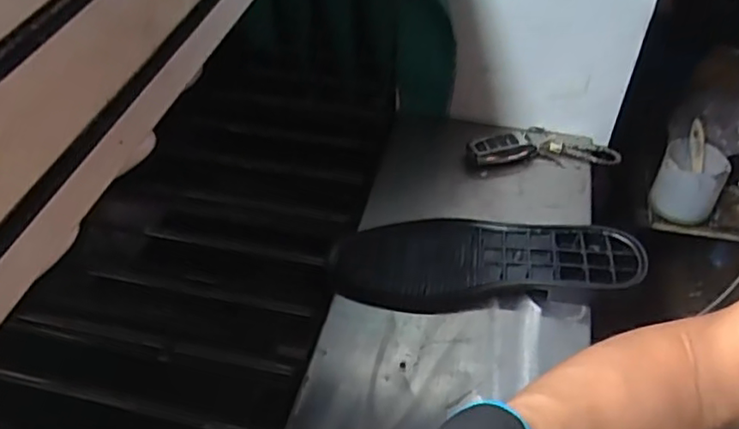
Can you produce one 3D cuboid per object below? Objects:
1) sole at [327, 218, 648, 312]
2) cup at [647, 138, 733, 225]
[{"bbox_3d":[0.108,0.043,0.589,0.283,0.032,0.095,1,46,3],"label":"sole"},{"bbox_3d":[0.482,-0.053,0.927,0.088,0.098,0.094,-1,46,1],"label":"cup"}]

